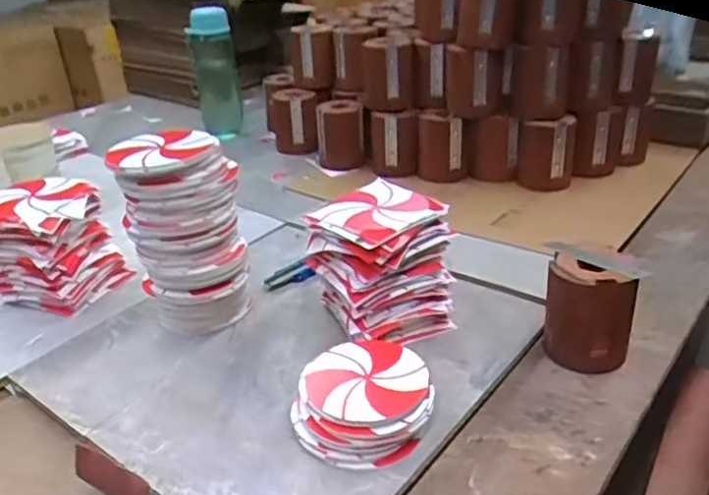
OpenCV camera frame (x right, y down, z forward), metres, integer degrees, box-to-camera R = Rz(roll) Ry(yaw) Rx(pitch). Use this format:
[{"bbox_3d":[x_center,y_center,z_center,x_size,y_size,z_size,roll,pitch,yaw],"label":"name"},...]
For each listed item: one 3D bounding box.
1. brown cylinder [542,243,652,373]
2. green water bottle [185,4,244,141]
[{"bbox_3d":[0.222,0.058,0.597,0.082,0.102,0.070,4,29,14],"label":"brown cylinder"},{"bbox_3d":[-0.263,-0.327,1.204,0.084,0.231,0.077,-10,29,-10],"label":"green water bottle"}]

